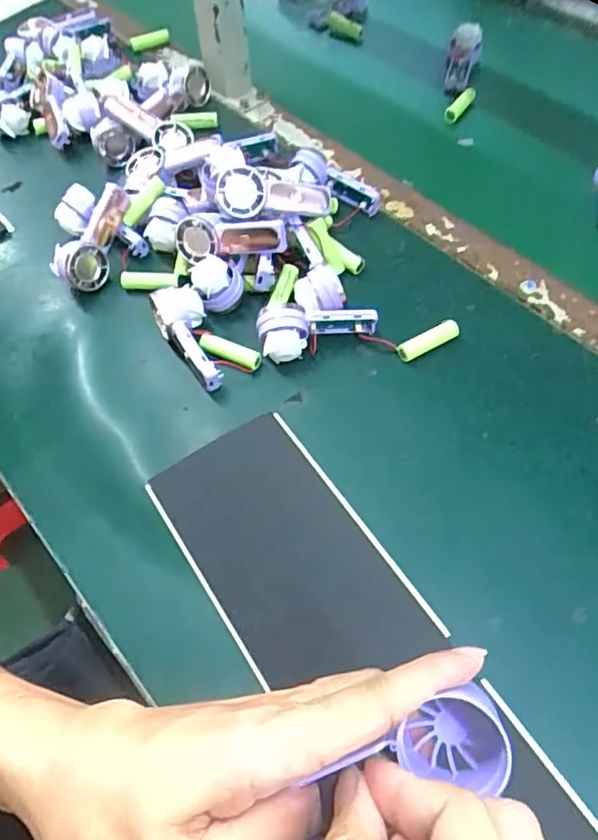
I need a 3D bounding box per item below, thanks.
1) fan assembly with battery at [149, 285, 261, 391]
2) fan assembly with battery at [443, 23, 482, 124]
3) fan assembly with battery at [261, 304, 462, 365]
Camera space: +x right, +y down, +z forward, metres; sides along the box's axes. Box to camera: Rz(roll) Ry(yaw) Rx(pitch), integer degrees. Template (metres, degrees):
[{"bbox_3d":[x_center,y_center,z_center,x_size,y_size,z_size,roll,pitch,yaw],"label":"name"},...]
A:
[{"bbox_3d":[-0.078,-0.068,0.446,0.045,0.029,0.096,-36,64,-16],"label":"fan assembly with battery"},{"bbox_3d":[0.179,-0.382,0.627,0.054,0.040,0.145,10,61,9],"label":"fan assembly with battery"},{"bbox_3d":[0.046,-0.068,0.437,0.151,0.038,0.034,-2,60,2],"label":"fan assembly with battery"}]

